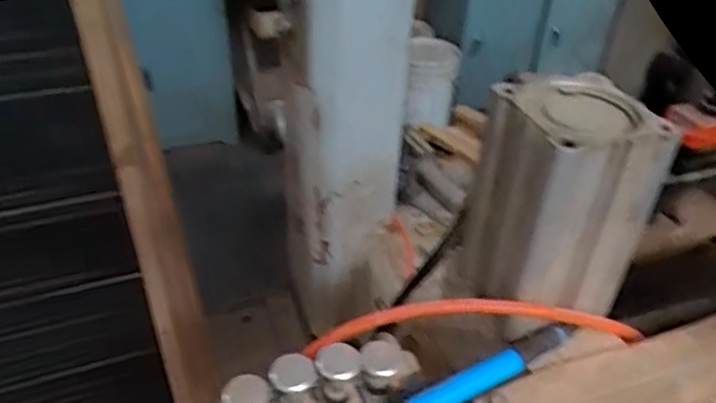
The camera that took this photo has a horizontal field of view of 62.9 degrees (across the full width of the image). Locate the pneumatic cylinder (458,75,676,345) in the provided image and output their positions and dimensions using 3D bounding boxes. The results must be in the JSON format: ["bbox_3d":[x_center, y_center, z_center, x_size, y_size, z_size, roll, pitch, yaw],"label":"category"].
[{"bbox_3d":[0.103,0.003,0.303,0.071,0.121,0.067,-4,37,-8],"label":"pneumatic cylinder"}]

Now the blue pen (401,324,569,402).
[{"bbox_3d":[0.061,0.085,0.288,0.112,0.009,0.013,-20,42,-26],"label":"blue pen"}]

